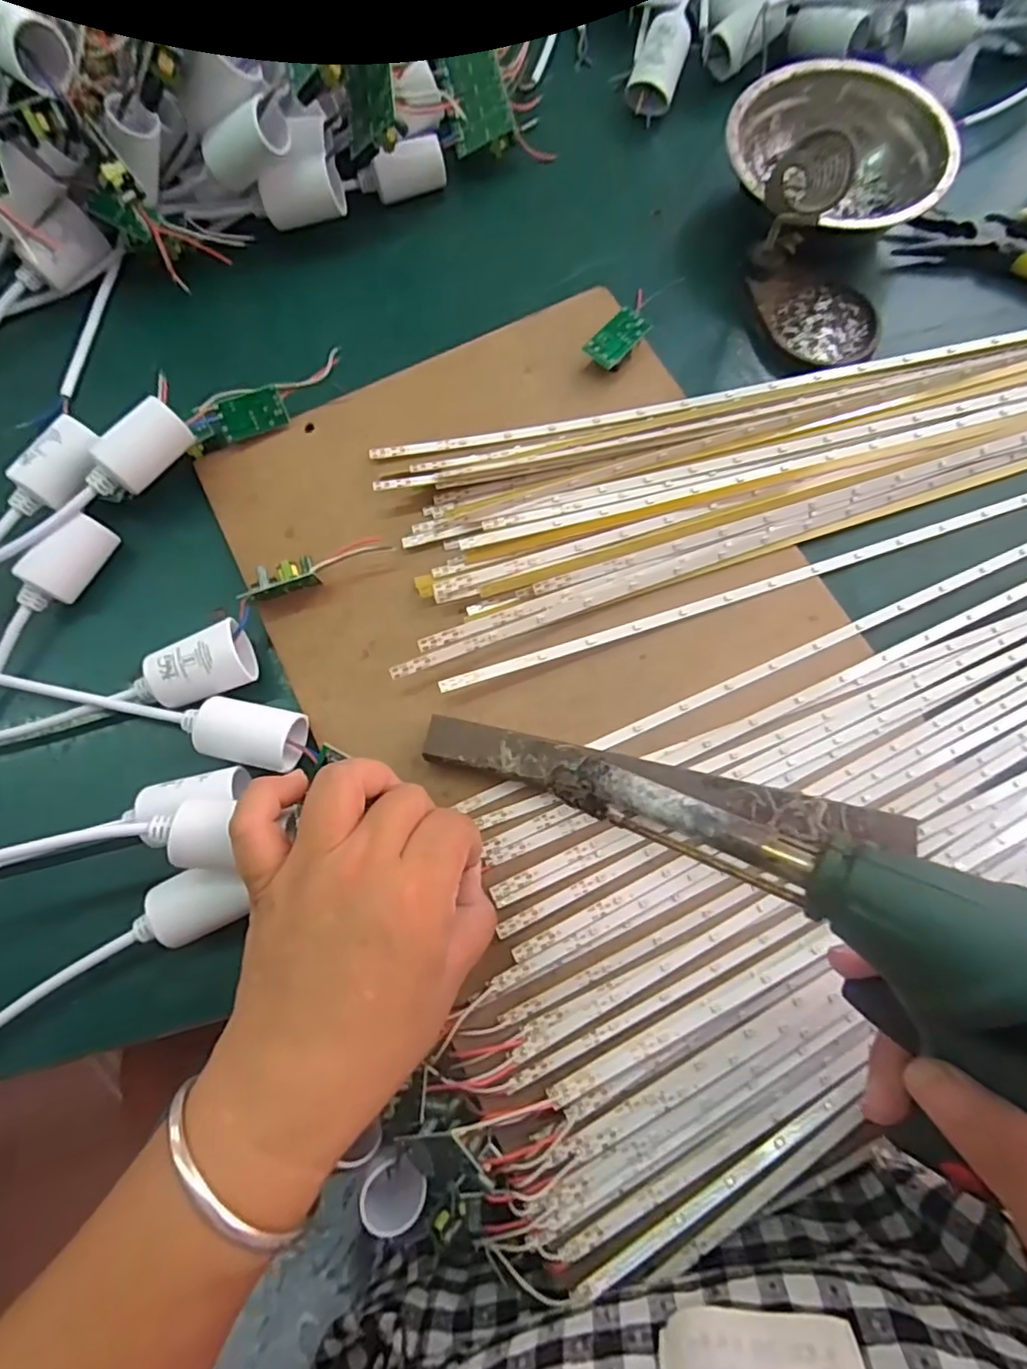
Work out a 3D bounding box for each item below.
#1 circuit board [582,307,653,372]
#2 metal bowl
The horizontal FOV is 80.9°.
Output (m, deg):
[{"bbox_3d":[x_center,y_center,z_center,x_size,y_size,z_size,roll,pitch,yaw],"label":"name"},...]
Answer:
[{"bbox_3d":[0.058,-0.194,0.342,0.023,0.014,0.037,37,78,9],"label":"circuit board"},{"bbox_3d":[0.193,-0.321,0.365,0.122,0.041,0.122,0,75,0],"label":"metal bowl"}]

